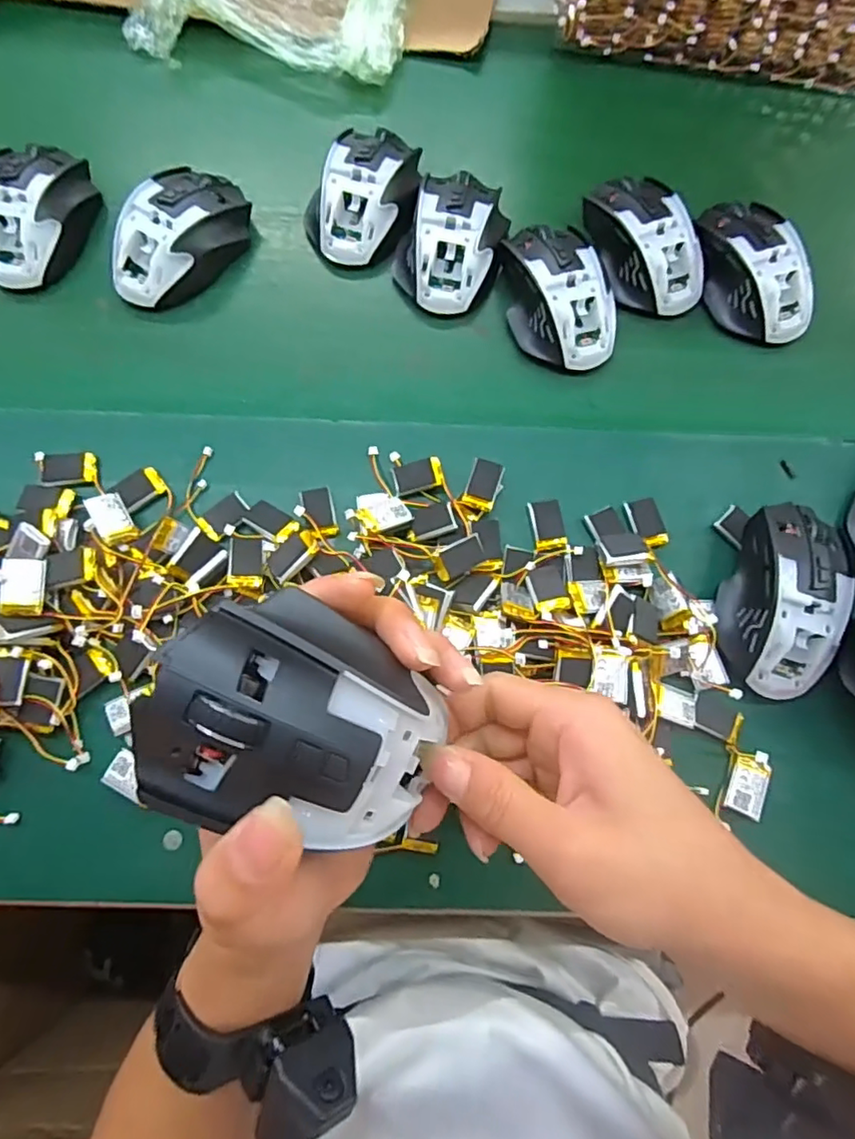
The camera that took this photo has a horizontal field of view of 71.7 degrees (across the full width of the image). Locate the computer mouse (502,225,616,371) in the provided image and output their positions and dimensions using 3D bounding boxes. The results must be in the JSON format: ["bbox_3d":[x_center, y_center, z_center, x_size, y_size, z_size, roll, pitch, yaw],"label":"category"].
[{"bbox_3d":[0.092,-0.197,0.420,0.064,0.036,0.109,-18,76,-6],"label":"computer mouse"}]

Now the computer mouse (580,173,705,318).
[{"bbox_3d":[0.159,-0.243,0.436,0.062,0.034,0.113,-30,78,-9],"label":"computer mouse"}]

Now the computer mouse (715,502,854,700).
[{"bbox_3d":[0.214,0.015,0.356,0.069,0.043,0.117,15,75,2],"label":"computer mouse"}]

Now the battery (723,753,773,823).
[{"bbox_3d":[0.185,0.126,0.343,0.020,0.008,0.033,20,75,4],"label":"battery"}]

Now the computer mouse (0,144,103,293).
[{"bbox_3d":[-0.286,-0.259,0.430,0.068,0.045,0.111,6,75,0],"label":"computer mouse"}]

